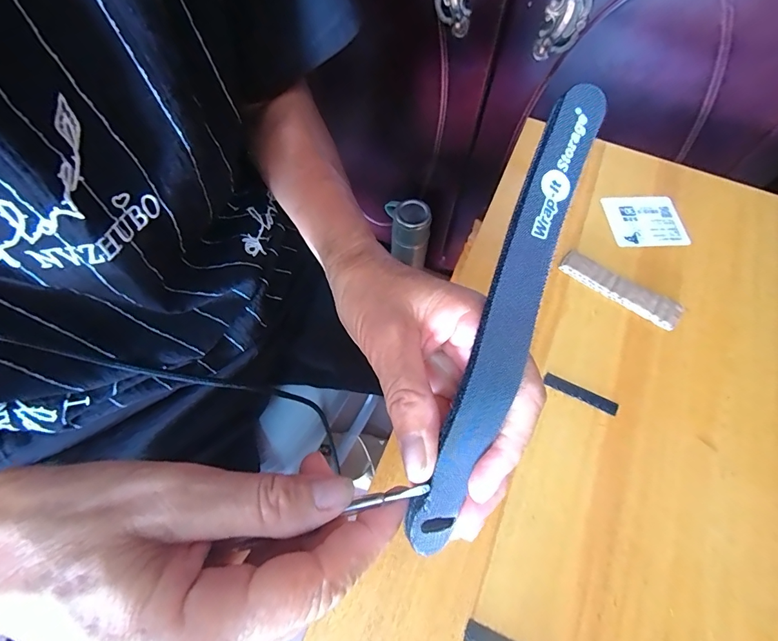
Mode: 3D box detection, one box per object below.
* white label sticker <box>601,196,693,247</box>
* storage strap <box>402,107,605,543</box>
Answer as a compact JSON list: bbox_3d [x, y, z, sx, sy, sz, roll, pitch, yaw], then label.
[{"bbox_3d":[0.207,-0.081,0.322,0.058,0.004,0.049,-3,65,-1],"label":"white label sticker"},{"bbox_3d":[0.048,-0.004,0.158,0.024,0.014,0.188,20,83,9],"label":"storage strap"}]

